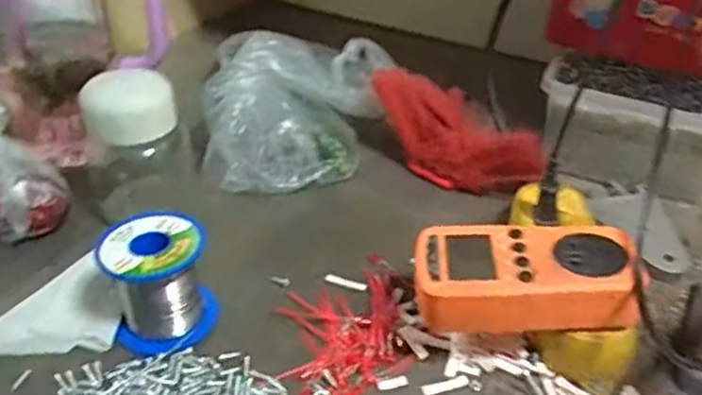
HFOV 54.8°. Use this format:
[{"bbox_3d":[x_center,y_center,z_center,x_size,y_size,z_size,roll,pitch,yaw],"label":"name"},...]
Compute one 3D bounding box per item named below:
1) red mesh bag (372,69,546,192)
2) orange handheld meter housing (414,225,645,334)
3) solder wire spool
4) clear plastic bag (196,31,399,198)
[{"bbox_3d":[0.088,-0.050,0.567,0.153,0.072,0.042,26,43,30],"label":"red mesh bag"},{"bbox_3d":[0.101,0.044,0.399,0.122,0.030,0.070,2,36,2],"label":"orange handheld meter housing"},{"bbox_3d":[-0.118,0.051,0.416,0.063,0.060,0.066,-10,37,-14],"label":"solder wire spool"},{"bbox_3d":[-0.044,-0.092,0.595,0.158,0.086,0.185,-1,36,-2],"label":"clear plastic bag"}]

